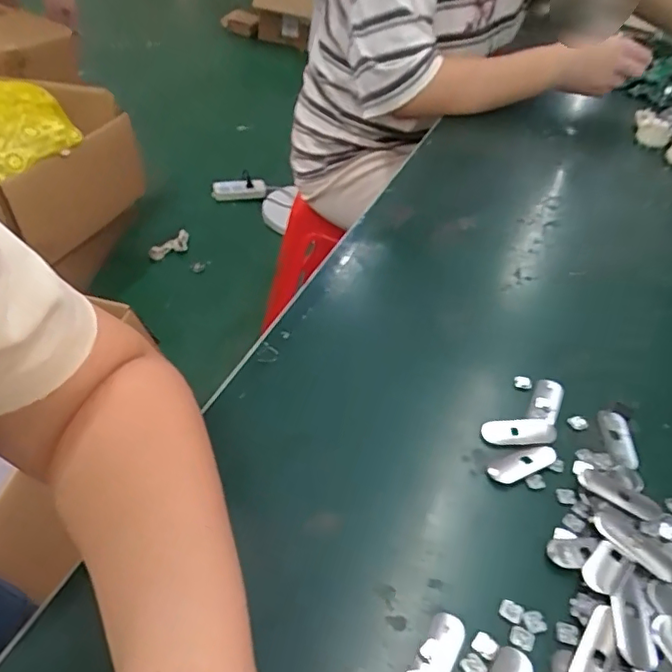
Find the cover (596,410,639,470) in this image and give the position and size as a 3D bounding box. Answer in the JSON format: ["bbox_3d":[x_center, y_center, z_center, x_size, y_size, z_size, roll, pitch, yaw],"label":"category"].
[{"bbox_3d":[0.203,0.073,0.400,0.020,0.004,0.050,3,44,-4],"label":"cover"}]

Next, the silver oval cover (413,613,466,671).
[{"bbox_3d":[0.050,0.163,0.279,0.017,0.004,0.050,27,47,19],"label":"silver oval cover"}]

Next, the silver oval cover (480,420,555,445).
[{"bbox_3d":[0.128,0.067,0.392,0.052,0.004,0.019,2,44,-6],"label":"silver oval cover"}]

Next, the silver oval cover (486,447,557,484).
[{"bbox_3d":[0.124,0.084,0.370,0.049,0.004,0.018,-17,49,-24],"label":"silver oval cover"}]

